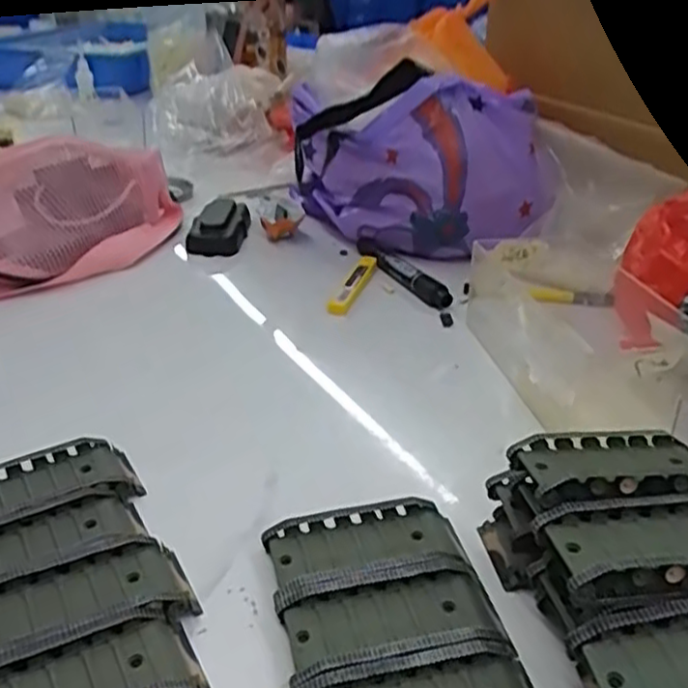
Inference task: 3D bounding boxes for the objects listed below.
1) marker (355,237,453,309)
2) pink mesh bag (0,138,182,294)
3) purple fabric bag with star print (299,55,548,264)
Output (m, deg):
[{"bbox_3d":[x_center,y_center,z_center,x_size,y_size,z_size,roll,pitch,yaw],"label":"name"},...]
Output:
[{"bbox_3d":[0.051,-0.069,0.644,0.023,0.016,0.142,-12,33,-23],"label":"marker"},{"bbox_3d":[-0.271,-0.101,0.627,0.098,0.115,0.319,16,32,22],"label":"pink mesh bag"},{"bbox_3d":[0.067,-0.170,0.673,0.244,0.157,0.090,10,31,14],"label":"purple fabric bag with star print"}]

